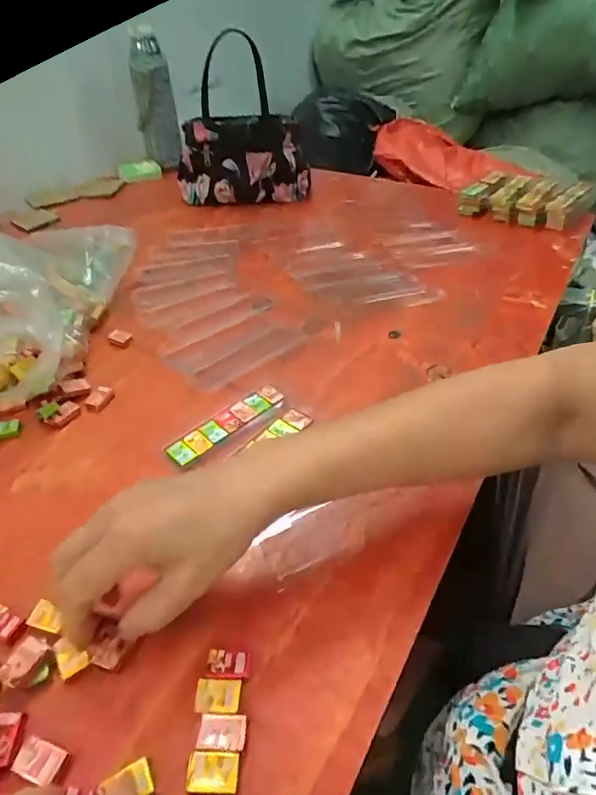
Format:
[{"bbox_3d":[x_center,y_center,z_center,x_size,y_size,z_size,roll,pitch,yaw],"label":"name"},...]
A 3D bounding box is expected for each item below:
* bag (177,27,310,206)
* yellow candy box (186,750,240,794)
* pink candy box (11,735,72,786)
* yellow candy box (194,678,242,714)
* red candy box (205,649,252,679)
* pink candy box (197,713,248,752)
[{"bbox_3d":[-0.100,-0.451,0.790,0.211,0.210,0.145,-10,44,-9],"label":"bag"},{"bbox_3d":[-0.044,0.195,0.248,0.026,0.007,0.017,1,44,3],"label":"yellow candy box"},{"bbox_3d":[-0.136,0.192,0.252,0.027,0.010,0.017,14,46,15],"label":"pink candy box"},{"bbox_3d":[-0.046,0.171,0.272,0.025,0.006,0.017,1,44,2],"label":"yellow candy box"},{"bbox_3d":[-0.041,0.160,0.285,0.026,0.007,0.017,1,44,2],"label":"red candy box"},{"bbox_3d":[-0.041,0.183,0.260,0.025,0.005,0.016,2,44,4],"label":"pink candy box"}]

